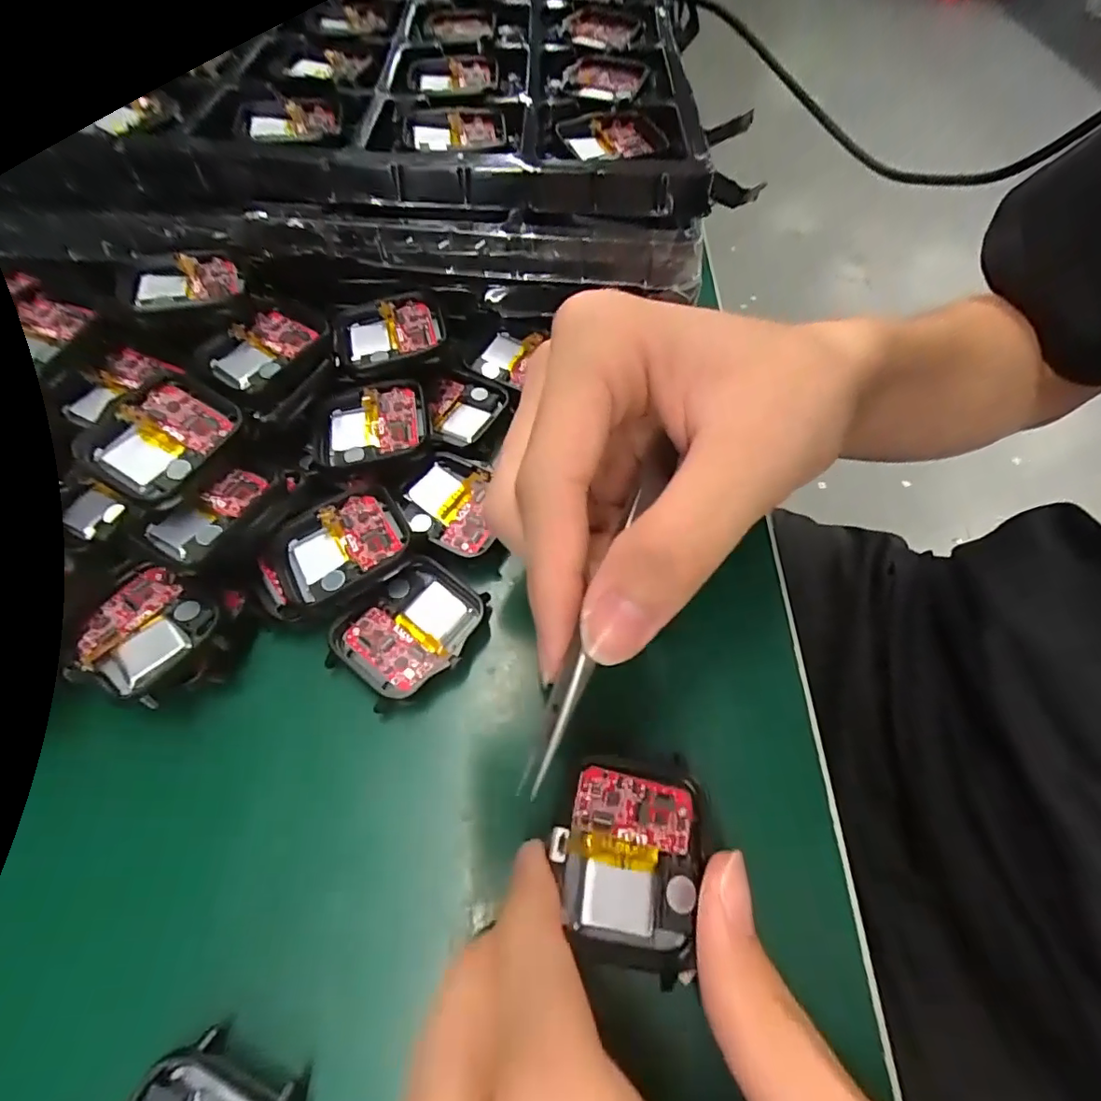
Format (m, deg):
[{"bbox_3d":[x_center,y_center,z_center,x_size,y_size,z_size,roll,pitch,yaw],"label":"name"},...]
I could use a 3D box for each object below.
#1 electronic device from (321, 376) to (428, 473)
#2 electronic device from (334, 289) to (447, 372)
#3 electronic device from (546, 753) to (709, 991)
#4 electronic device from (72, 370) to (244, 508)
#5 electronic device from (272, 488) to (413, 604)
[{"bbox_3d":[-0.067,-0.046,0.205,0.040,0.013,0.036,-11,60,-6],"label":"electronic device"},{"bbox_3d":[-0.065,-0.087,0.218,0.044,0.011,0.038,-9,60,-5],"label":"electronic device"},{"bbox_3d":[0.019,0.073,0.130,0.036,0.014,0.044,11,60,6],"label":"electronic device"},{"bbox_3d":[-0.125,-0.036,0.178,0.036,0.010,0.043,32,68,5],"label":"electronic device"},{"bbox_3d":[-0.069,-0.002,0.179,0.041,0.007,0.035,-25,63,-14],"label":"electronic device"}]

